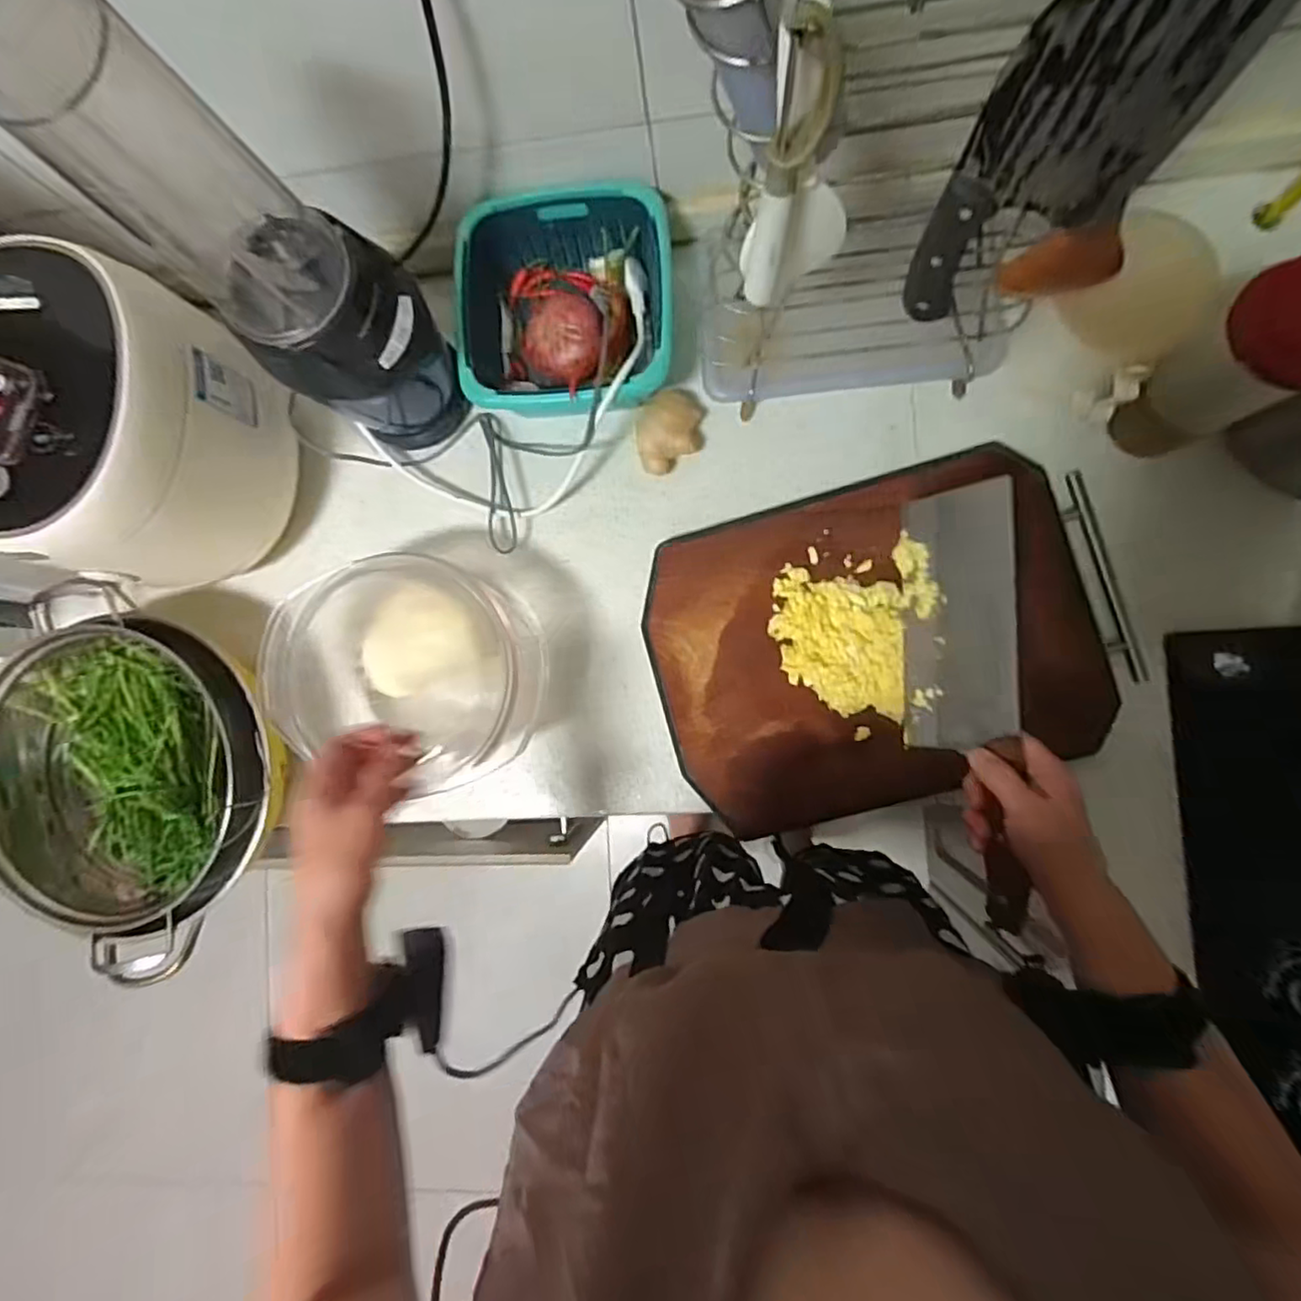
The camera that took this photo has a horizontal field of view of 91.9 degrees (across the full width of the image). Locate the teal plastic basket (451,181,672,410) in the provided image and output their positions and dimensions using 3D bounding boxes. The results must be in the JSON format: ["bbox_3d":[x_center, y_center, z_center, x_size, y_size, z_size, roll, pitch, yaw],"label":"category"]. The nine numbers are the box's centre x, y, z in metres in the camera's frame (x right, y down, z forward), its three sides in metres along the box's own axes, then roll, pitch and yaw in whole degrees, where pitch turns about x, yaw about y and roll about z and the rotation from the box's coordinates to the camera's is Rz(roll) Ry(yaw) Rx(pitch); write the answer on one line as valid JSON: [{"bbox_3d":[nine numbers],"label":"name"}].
[{"bbox_3d":[-0.078,-0.324,0.611,0.198,0.082,0.201,0,88,6],"label":"teal plastic basket"}]

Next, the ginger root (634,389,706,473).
[{"bbox_3d":[0.019,-0.216,0.617,0.073,0.040,0.070,0,88,6],"label":"ginger root"}]

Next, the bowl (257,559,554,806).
[{"bbox_3d":[-0.230,0.025,0.596,0.230,0.114,0.195,-11,87,6],"label":"bowl"}]

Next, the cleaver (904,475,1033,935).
[{"bbox_3d":[0.237,0.033,0.483,0.015,0.088,0.319,6,82,-35],"label":"cleaver"}]

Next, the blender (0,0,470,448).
[{"bbox_3d":[-0.263,-0.276,0.485,0.128,0.368,0.117,-45,84,3],"label":"blender"}]

